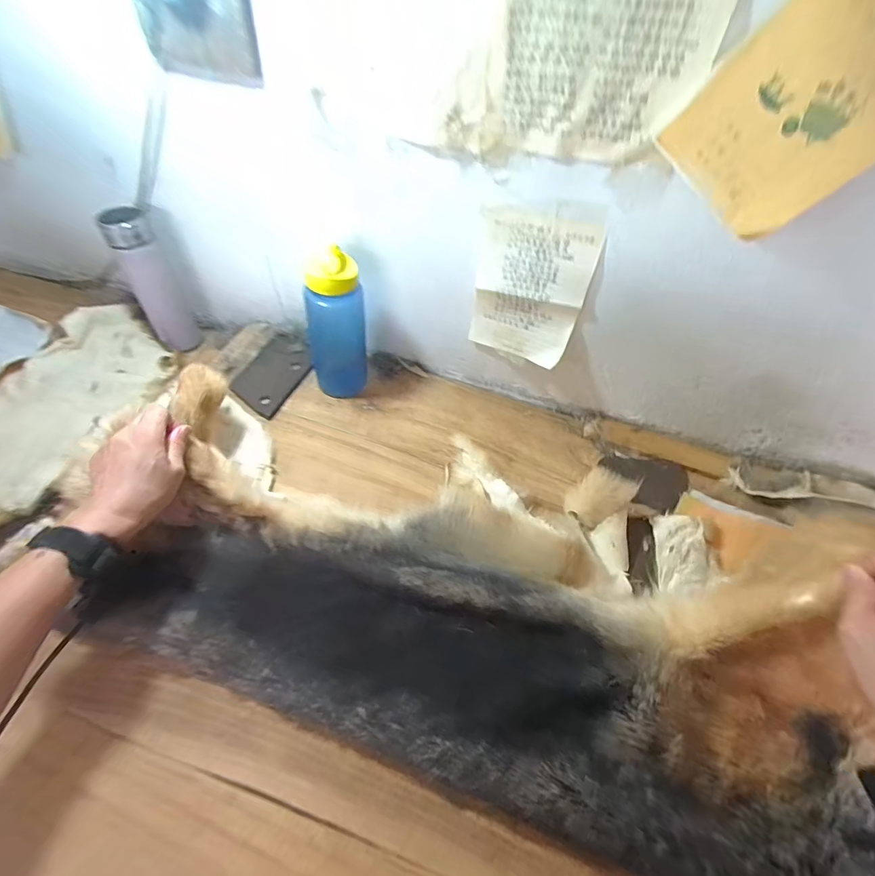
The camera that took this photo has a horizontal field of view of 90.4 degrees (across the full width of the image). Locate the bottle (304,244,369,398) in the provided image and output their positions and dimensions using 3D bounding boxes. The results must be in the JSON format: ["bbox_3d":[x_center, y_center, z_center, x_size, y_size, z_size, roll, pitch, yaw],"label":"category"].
[{"bbox_3d":[-0.145,-0.166,0.633,0.080,0.216,0.088,1,52,-4],"label":"bottle"}]

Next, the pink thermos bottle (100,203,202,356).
[{"bbox_3d":[-0.454,-0.237,0.706,0.072,0.249,0.066,-26,60,-20],"label":"pink thermos bottle"}]

